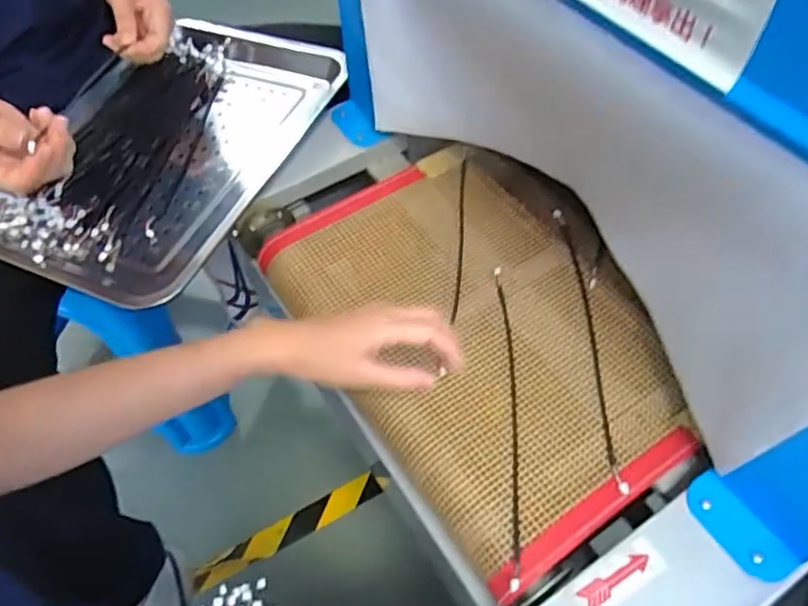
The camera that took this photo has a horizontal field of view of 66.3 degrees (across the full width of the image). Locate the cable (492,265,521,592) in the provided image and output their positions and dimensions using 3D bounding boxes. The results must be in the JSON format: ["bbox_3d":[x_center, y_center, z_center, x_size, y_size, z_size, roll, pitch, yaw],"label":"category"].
[{"bbox_3d":[0.087,0.086,0.503,0.018,0.017,0.273,1,56,3],"label":"cable"}]

